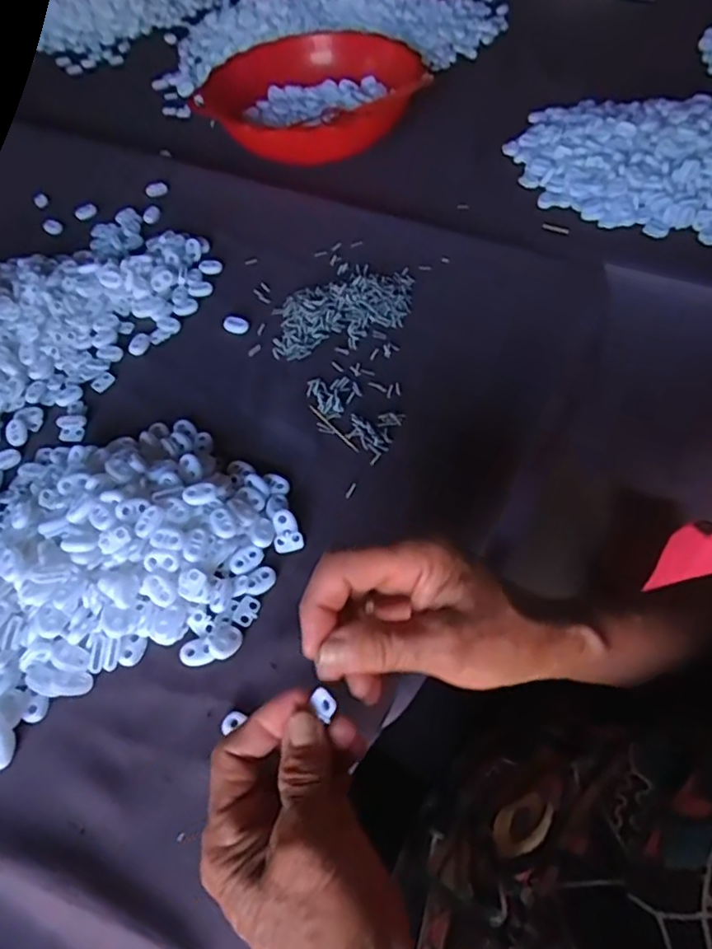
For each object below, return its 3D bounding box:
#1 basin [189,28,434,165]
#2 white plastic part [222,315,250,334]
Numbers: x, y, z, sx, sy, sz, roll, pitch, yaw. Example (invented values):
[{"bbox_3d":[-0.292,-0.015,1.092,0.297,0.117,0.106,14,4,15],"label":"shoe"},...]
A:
[{"bbox_3d":[-0.055,-0.422,0.738,0.220,0.074,0.220,-3,53,4],"label":"basin"},{"bbox_3d":[-0.104,-0.130,0.560,0.025,0.005,0.018,12,55,15],"label":"white plastic part"}]

